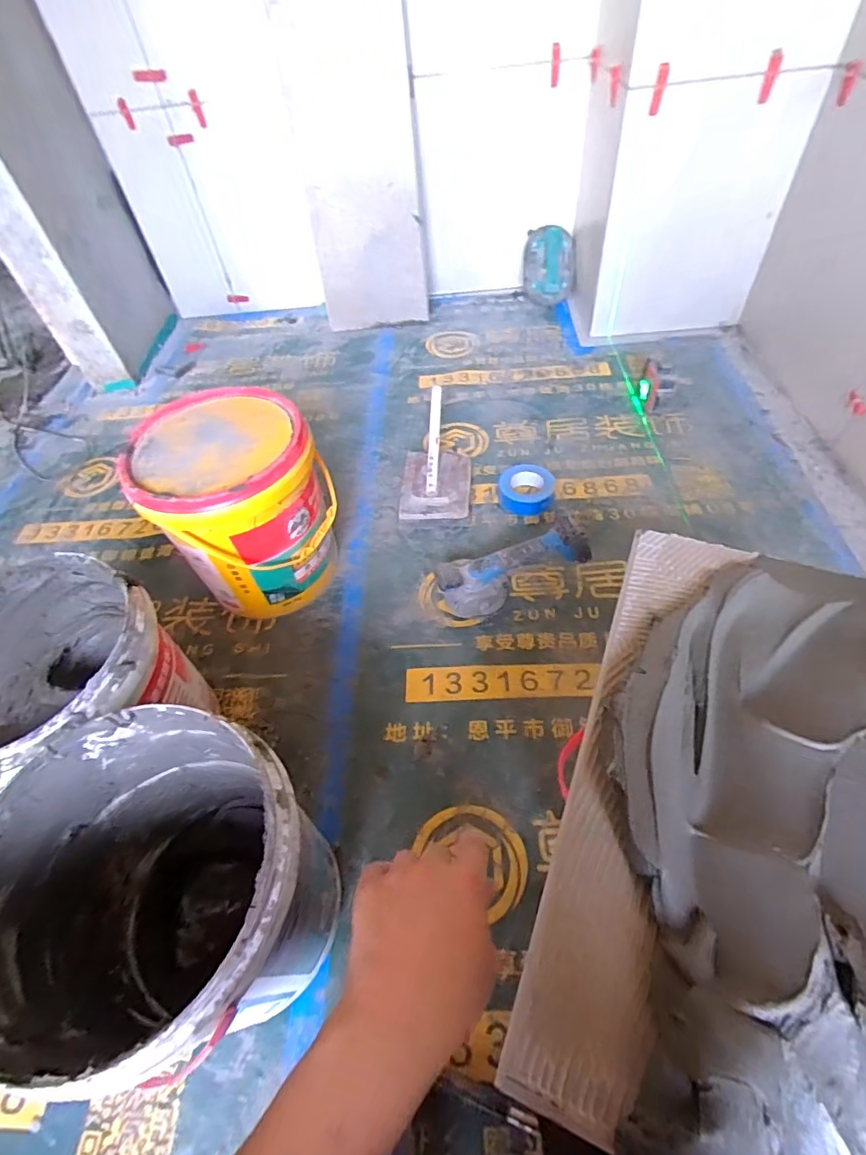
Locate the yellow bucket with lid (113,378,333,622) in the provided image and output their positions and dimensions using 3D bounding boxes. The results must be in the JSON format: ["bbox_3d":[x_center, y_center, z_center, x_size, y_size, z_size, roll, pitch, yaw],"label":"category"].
[{"bbox_3d":[-0.356,-0.142,1.030,0.310,0.340,0.319,-3,52,3],"label":"yellow bucket with lid"}]

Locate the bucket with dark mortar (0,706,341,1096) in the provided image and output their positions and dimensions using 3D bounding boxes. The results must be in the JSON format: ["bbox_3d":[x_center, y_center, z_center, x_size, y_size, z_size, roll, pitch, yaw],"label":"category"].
[{"bbox_3d":[-0.277,0.351,0.604,0.305,0.341,0.283,-3,52,3],"label":"bucket with dark mortar"}]

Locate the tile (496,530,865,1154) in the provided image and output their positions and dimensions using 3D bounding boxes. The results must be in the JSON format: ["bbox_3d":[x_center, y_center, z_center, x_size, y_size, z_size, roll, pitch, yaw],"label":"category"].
[{"bbox_3d":[0.302,0.180,0.461,0.343,0.067,0.570,16,56,17],"label":"tile"}]

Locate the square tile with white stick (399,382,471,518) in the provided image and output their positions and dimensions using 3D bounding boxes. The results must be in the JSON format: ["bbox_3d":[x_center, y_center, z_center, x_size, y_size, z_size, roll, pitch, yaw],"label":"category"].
[{"bbox_3d":[0.011,-0.290,1.261,0.162,0.107,0.361,1,53,6],"label":"square tile with white stick"}]

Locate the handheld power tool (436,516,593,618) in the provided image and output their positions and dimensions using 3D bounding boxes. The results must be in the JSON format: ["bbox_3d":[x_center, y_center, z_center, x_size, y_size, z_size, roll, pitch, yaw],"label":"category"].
[{"bbox_3d":[0.153,-0.024,1.014,0.292,0.126,0.098,-25,53,4],"label":"handheld power tool"}]

